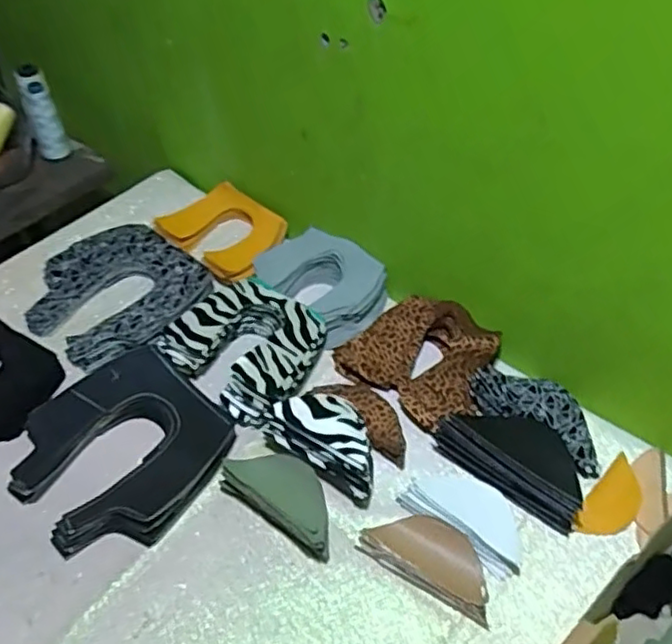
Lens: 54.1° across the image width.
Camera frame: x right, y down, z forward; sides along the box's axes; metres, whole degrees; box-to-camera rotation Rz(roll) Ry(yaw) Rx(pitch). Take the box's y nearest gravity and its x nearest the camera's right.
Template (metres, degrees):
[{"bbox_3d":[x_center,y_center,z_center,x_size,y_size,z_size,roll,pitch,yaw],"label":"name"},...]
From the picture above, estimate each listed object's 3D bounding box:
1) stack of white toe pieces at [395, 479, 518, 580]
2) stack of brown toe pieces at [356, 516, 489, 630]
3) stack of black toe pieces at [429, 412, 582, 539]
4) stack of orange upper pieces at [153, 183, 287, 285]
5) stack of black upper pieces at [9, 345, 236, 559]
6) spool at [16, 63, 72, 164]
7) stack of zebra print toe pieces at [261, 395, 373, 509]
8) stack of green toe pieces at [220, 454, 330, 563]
[{"bbox_3d":[0.128,0.180,0.620,0.116,0.020,0.067,34,55,25],"label":"stack of white toe pieces"},{"bbox_3d":[0.086,0.212,0.596,0.121,0.018,0.063,27,52,20],"label":"stack of brown toe pieces"},{"bbox_3d":[0.182,0.127,0.652,0.152,0.036,0.086,33,54,24],"label":"stack of black toe pieces"},{"bbox_3d":[-0.153,-0.121,0.885,0.163,0.033,0.128,34,55,25],"label":"stack of orange upper pieces"},{"bbox_3d":[-0.213,0.124,0.652,0.183,0.043,0.188,36,56,27],"label":"stack of black upper pieces"},{"bbox_3d":[-0.437,-0.309,0.986,0.047,0.129,0.050,-18,51,-18],"label":"spool"},{"bbox_3d":[-0.007,0.113,0.640,0.123,0.060,0.060,29,53,22],"label":"stack of zebra print toe pieces"},{"bbox_3d":[-0.048,0.163,0.612,0.124,0.058,0.055,35,55,26],"label":"stack of green toe pieces"}]

